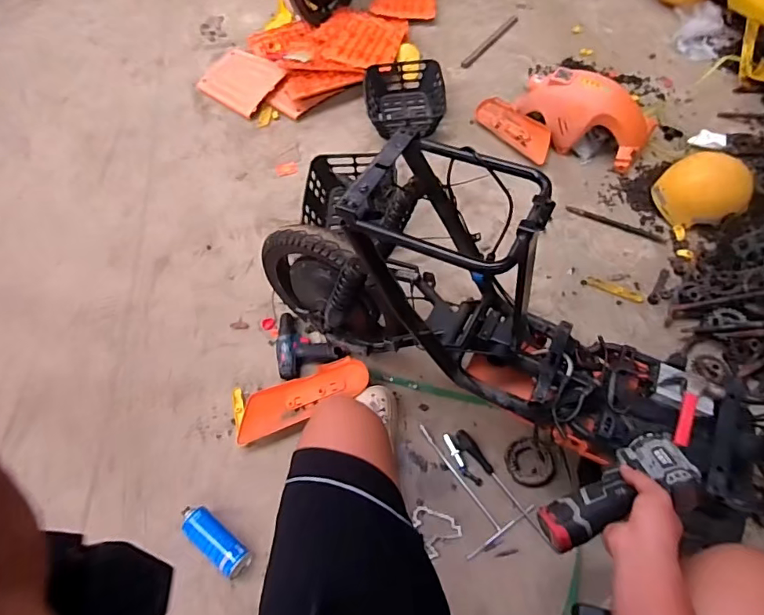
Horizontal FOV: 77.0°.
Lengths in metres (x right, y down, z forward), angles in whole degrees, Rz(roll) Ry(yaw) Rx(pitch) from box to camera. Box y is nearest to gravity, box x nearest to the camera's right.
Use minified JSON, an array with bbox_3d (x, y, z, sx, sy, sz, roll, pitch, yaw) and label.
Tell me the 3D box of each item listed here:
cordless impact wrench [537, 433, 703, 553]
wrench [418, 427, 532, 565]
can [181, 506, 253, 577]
[{"bbox_3d":[0.303,0.245,0.616,0.207,0.059,0.095,-26,57,-9],"label":"cordless impact wrench"},{"bbox_3d":[0.173,0.393,1.100,0.161,0.008,0.292,-33,66,-12],"label":"wrench"},{"bbox_3d":[-0.364,0.498,1.037,0.191,0.070,0.058,32,67,22],"label":"can"}]

